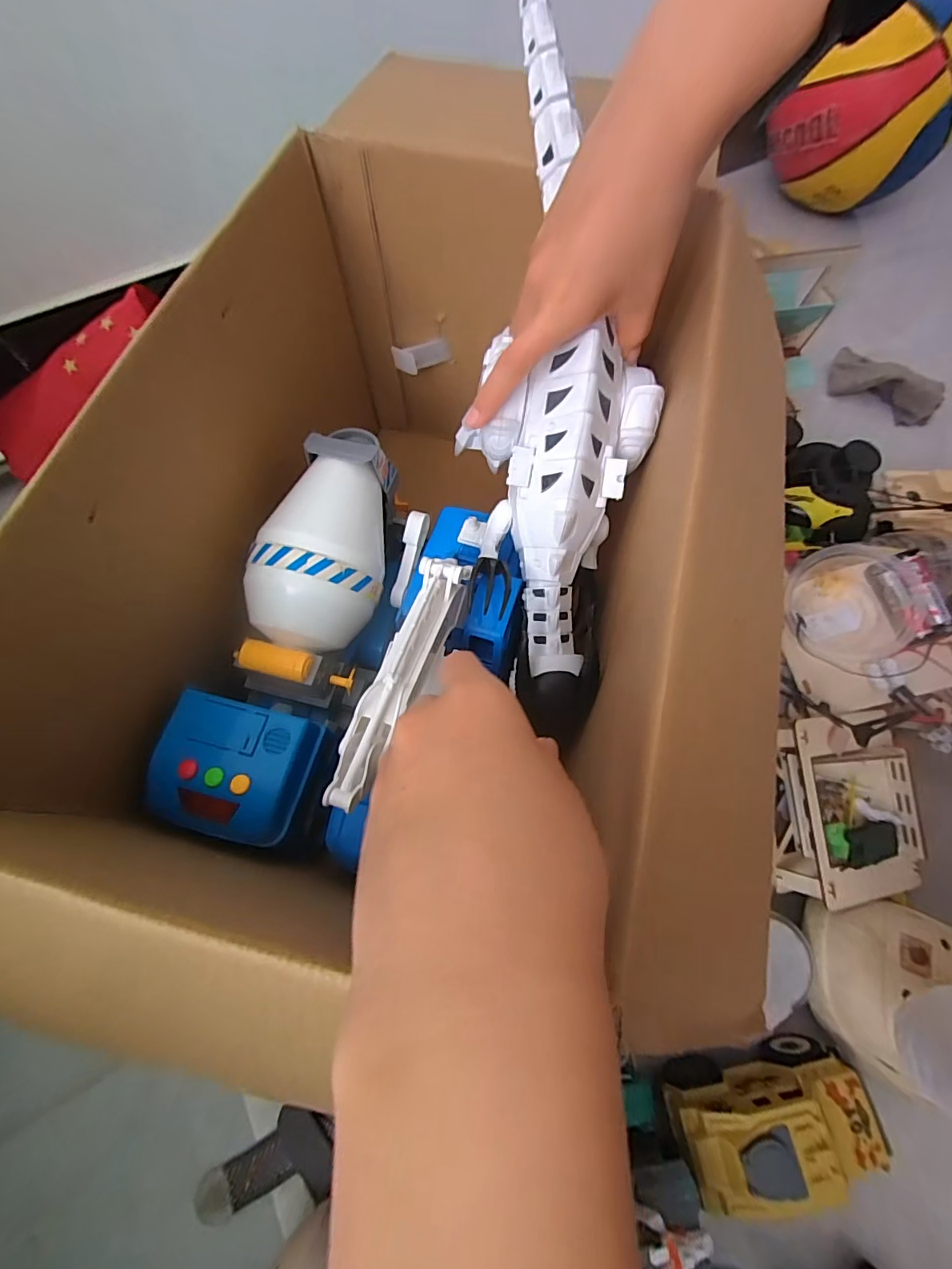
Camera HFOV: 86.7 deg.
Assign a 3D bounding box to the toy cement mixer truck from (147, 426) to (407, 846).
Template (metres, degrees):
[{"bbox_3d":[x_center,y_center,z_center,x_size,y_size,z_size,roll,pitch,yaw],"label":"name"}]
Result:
[{"bbox_3d":[-0.102,-0.001,0.342,0.109,0.118,0.271,15,69,6],"label":"toy cement mixer truck"}]

